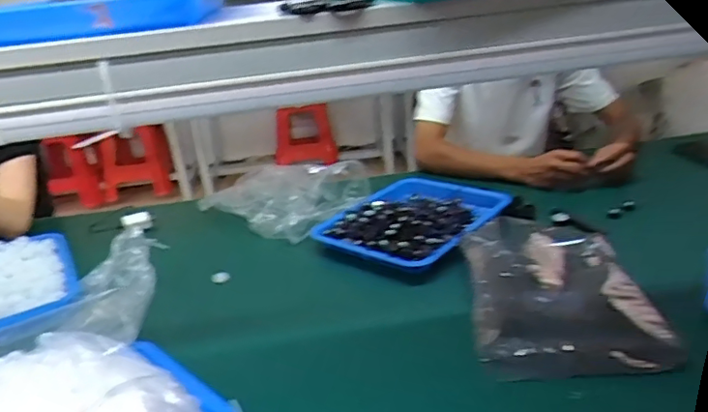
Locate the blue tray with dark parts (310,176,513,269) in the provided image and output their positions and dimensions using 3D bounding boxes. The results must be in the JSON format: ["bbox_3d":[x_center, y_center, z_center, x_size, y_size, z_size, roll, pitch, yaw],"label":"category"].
[{"bbox_3d":[0.116,0.011,1.079,0.266,0.060,0.356,12,28,36],"label":"blue tray with dark parts"}]

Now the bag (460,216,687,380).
[{"bbox_3d":[0.287,0.112,0.828,0.238,0.034,0.366,-2,23,6],"label":"bag"}]

